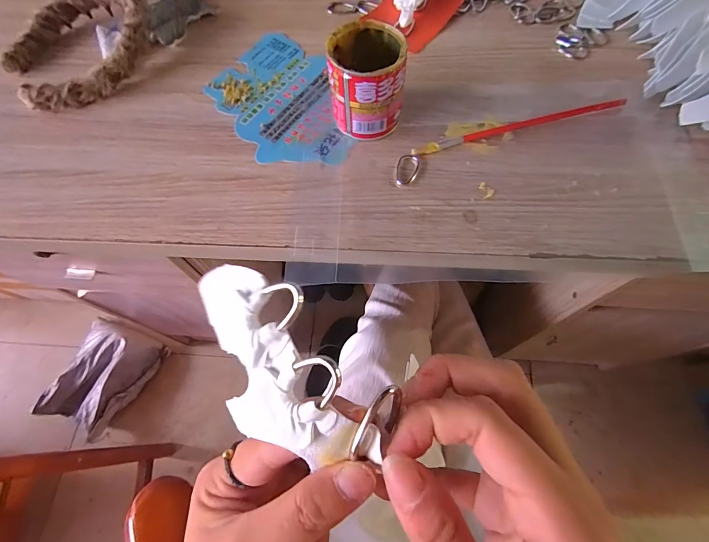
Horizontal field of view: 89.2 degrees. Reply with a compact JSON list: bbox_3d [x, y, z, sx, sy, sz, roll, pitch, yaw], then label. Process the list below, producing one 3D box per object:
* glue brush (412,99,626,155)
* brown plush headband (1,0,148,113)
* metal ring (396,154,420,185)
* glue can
[{"bbox_3d":[0.148,-0.132,0.327,0.193,0.013,0.010,-12,66,-3],"label":"glue brush"},{"bbox_3d":[-0.288,-0.244,0.377,0.156,0.043,0.152,-34,69,-12],"label":"brown plush headband"},{"bbox_3d":[0.047,-0.091,0.320,0.019,0.004,0.032,12,67,8],"label":"metal ring"},{"bbox_3d":[0.011,-0.163,0.315,0.060,0.069,0.061,-1,66,2],"label":"glue can"}]

